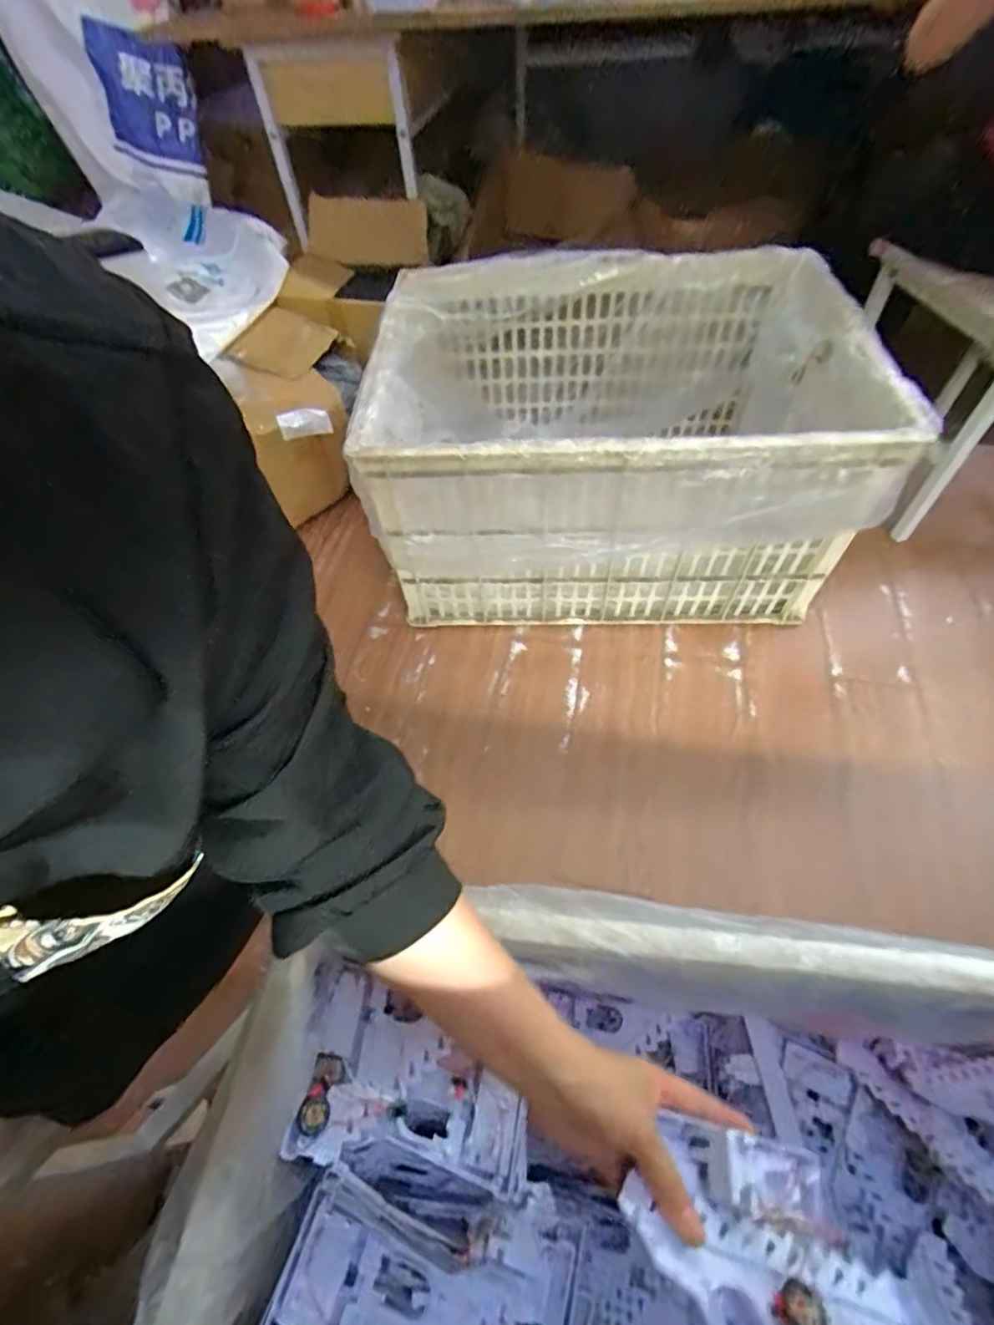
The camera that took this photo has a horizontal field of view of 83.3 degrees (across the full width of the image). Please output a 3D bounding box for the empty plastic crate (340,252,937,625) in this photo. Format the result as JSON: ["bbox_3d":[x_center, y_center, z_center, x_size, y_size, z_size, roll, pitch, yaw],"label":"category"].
[{"bbox_3d":[0.215,-0.449,1.124,0.826,0.422,0.691,1,58,5],"label":"empty plastic crate"}]

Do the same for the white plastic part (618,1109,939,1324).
[{"bbox_3d":[0.171,0.358,0.332,0.145,0.048,0.169,-11,47,-34],"label":"white plastic part"}]

